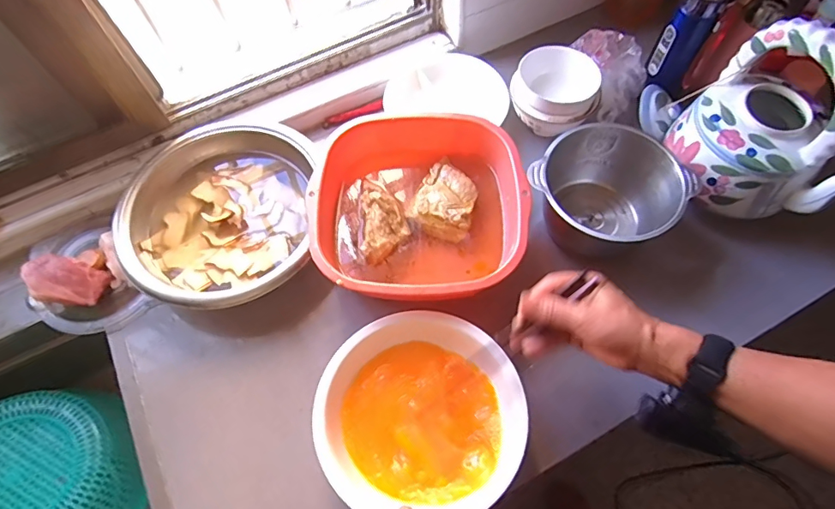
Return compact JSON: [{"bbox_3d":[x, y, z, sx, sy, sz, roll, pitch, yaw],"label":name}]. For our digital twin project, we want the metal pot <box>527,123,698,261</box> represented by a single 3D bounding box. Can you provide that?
[{"bbox_3d":[0.246,-0.071,0.645,0.171,0.110,0.165,-1,63,2],"label":"metal pot"}]

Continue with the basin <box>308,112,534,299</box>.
[{"bbox_3d":[0.003,-0.055,0.622,0.260,0.081,0.252,-1,63,2],"label":"basin"}]

